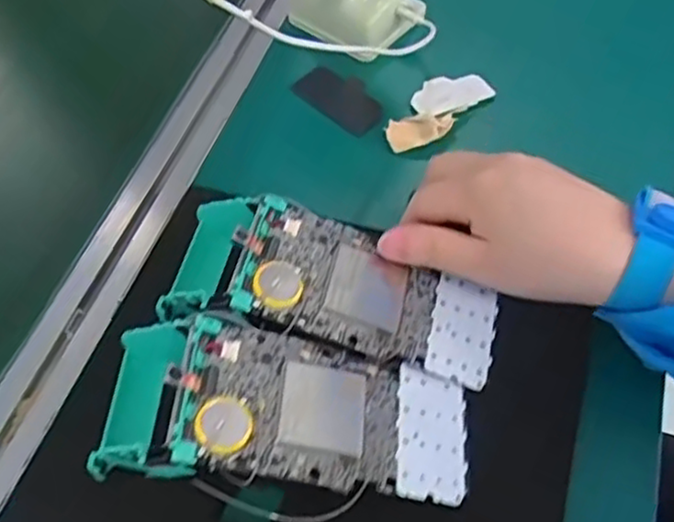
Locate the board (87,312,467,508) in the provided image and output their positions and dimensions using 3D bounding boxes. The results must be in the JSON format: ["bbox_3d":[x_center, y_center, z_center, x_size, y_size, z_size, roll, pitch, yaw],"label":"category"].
[{"bbox_3d":[-0.022,0.073,0.330,0.167,0.035,0.076,10,55,-9],"label":"board"}]

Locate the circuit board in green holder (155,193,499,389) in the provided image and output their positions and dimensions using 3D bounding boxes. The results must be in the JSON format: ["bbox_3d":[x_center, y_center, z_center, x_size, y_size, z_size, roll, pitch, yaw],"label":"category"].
[{"bbox_3d":[0.001,0.016,0.367,0.166,0.037,0.067,19,57,-2],"label":"circuit board in green holder"}]

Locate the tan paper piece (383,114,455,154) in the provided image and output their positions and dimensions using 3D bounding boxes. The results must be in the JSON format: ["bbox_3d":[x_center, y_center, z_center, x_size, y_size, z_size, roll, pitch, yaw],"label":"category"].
[{"bbox_3d":[0.056,-0.087,0.470,0.046,0.010,0.027,-9,55,-3],"label":"tan paper piece"}]

